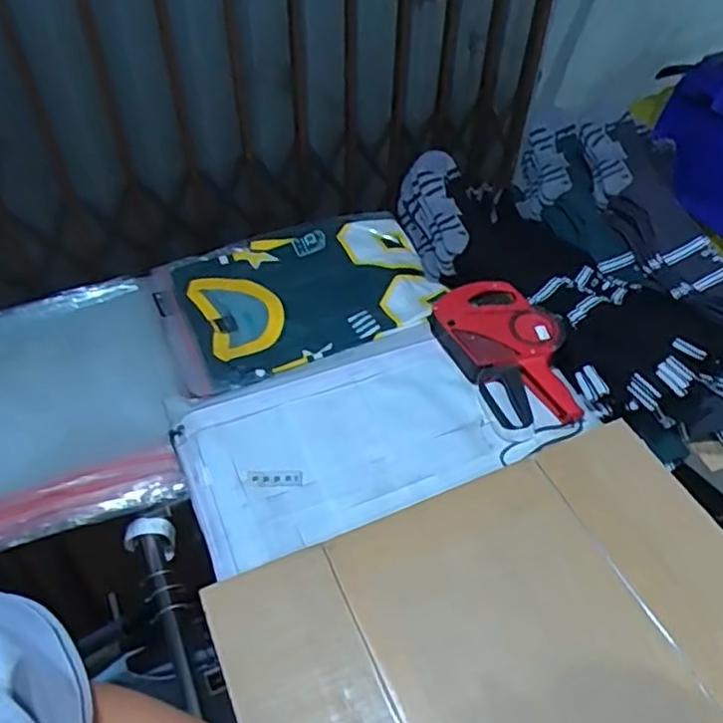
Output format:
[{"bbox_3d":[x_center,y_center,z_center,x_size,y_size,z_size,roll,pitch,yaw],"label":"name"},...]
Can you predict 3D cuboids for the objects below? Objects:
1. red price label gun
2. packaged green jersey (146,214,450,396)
[{"bbox_3d":[0.195,-0.015,0.854,0.138,0.051,0.221,-20,51,-18],"label":"red price label gun"},{"bbox_3d":[-0.090,-0.097,0.984,0.380,0.045,0.302,-15,50,-15],"label":"packaged green jersey"}]

